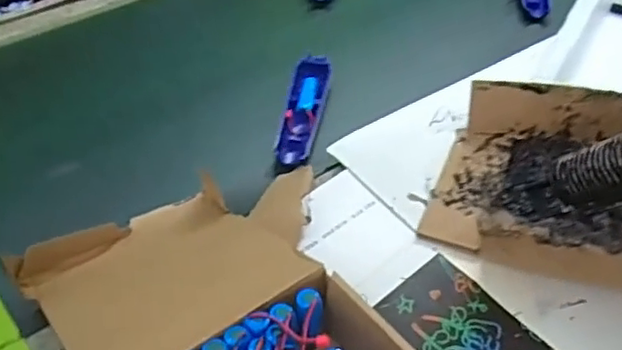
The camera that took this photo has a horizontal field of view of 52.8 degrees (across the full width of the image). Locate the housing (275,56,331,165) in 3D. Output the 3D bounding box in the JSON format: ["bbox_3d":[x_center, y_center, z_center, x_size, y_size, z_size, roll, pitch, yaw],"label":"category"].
[{"bbox_3d":[-0.007,-0.068,0.621,0.037,0.013,0.149,6,45,6],"label":"housing"}]

